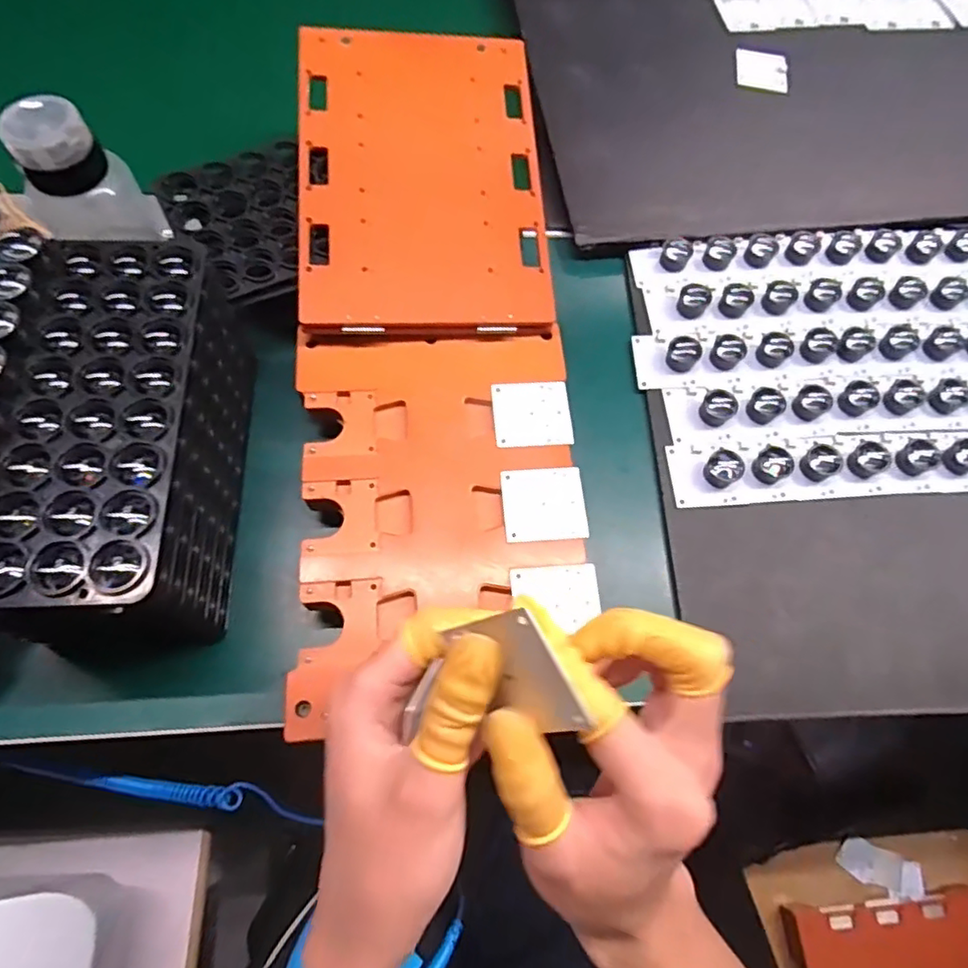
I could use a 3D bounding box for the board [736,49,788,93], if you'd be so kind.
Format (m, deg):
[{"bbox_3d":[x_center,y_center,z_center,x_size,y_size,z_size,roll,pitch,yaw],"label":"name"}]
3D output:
[{"bbox_3d":[0.250,-0.374,0.553,0.046,0.004,0.046,9,67,0],"label":"board"}]

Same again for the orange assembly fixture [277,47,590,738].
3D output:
[{"bbox_3d":[-0.032,-0.101,0.390,0.162,0.023,0.440,-2,75,-6],"label":"orange assembly fixture"}]

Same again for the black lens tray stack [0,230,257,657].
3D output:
[{"bbox_3d":[-0.191,-0.017,0.326,0.097,0.119,0.209,-1,68,-4],"label":"black lens tray stack"}]

